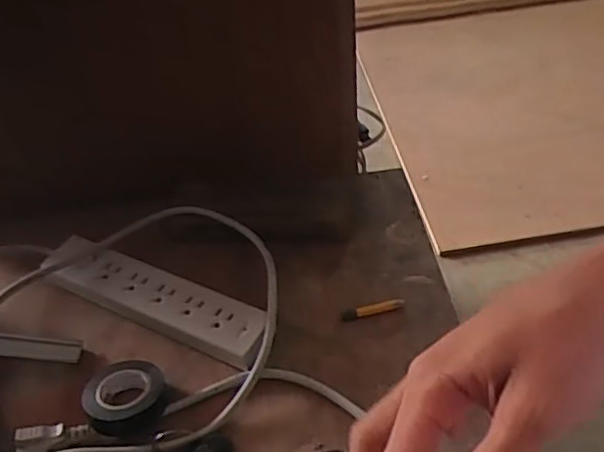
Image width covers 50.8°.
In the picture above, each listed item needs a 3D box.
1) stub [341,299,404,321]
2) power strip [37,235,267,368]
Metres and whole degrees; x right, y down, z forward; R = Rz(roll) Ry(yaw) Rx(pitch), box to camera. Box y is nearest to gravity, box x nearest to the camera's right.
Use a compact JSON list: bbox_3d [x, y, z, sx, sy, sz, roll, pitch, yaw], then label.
[{"bbox_3d":[0.063,0.075,0.568,0.058,0.006,0.010,-11,45,-5],"label":"stub"},{"bbox_3d":[-0.135,0.065,0.580,0.231,0.026,0.053,19,50,23],"label":"power strip"}]

